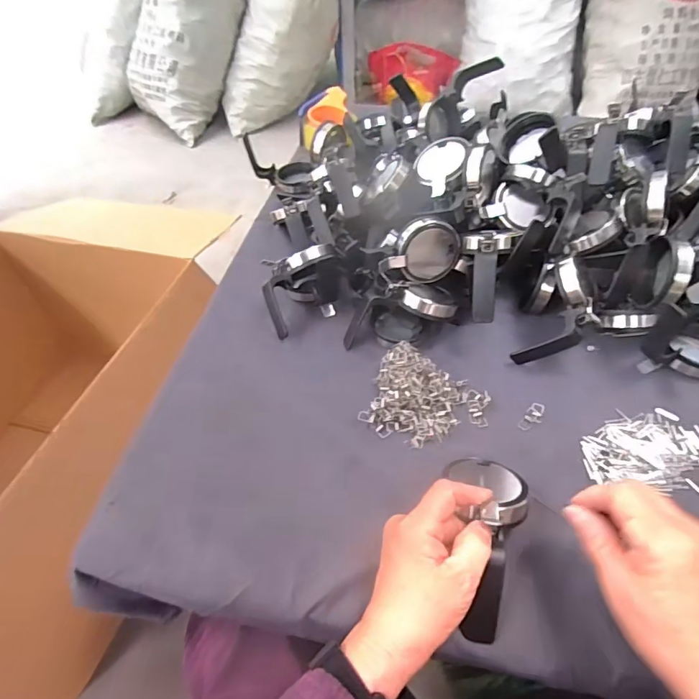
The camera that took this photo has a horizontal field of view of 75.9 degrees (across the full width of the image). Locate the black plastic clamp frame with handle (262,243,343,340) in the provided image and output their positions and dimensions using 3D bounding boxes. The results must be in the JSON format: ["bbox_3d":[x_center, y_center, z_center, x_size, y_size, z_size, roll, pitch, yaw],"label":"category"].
[{"bbox_3d":[-0.053,-0.074,0.531,0.096,0.056,0.089,-16,50,-12],"label":"black plastic clamp frame with handle"}]

